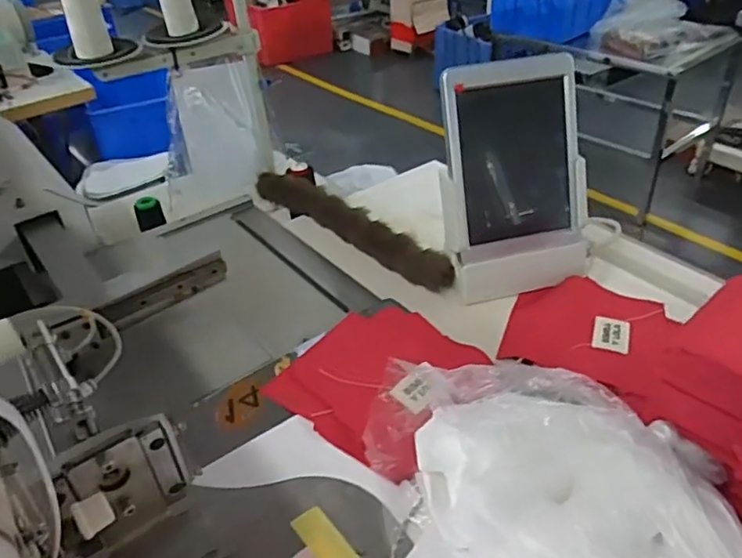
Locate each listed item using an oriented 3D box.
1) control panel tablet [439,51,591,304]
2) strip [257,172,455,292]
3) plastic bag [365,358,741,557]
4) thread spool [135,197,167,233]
[{"bbox_3d":[0.161,-0.109,0.660,0.165,0.247,0.041,-13,14,-7],"label":"control panel tablet"},{"bbox_3d":[-0.046,-0.082,0.818,0.041,0.033,0.397,-29,44,-30],"label":"strip"},{"bbox_3d":[0.131,0.172,0.430,0.229,0.104,0.295,-27,43,-29],"label":"plastic bag"},{"bbox_3d":[-0.335,-0.099,0.917,0.039,0.041,0.034,-15,38,-15],"label":"thread spool"}]

